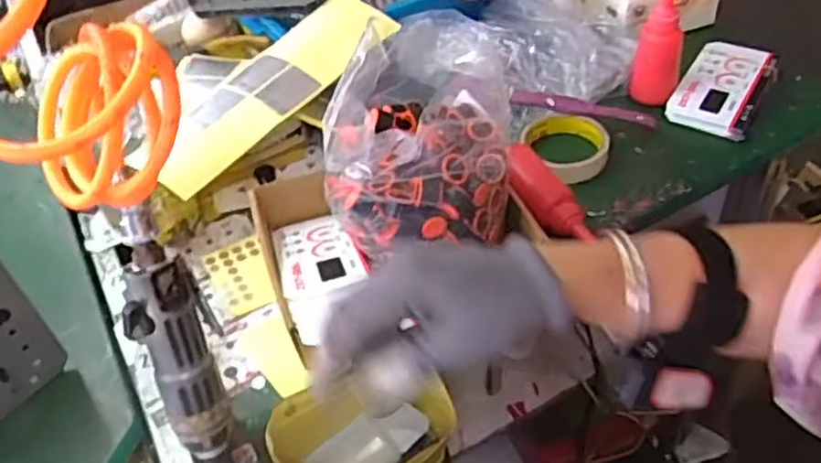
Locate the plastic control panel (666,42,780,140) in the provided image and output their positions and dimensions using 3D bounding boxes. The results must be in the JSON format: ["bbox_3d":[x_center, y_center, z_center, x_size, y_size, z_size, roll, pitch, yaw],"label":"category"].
[{"bbox_3d":[0.339,-0.158,0.773,0.081,0.016,0.149,23,52,25],"label":"plastic control panel"}]

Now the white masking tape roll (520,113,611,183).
[{"bbox_3d":[0.154,-0.084,0.723,0.086,0.024,0.086,-3,46,3],"label":"white masking tape roll"}]

